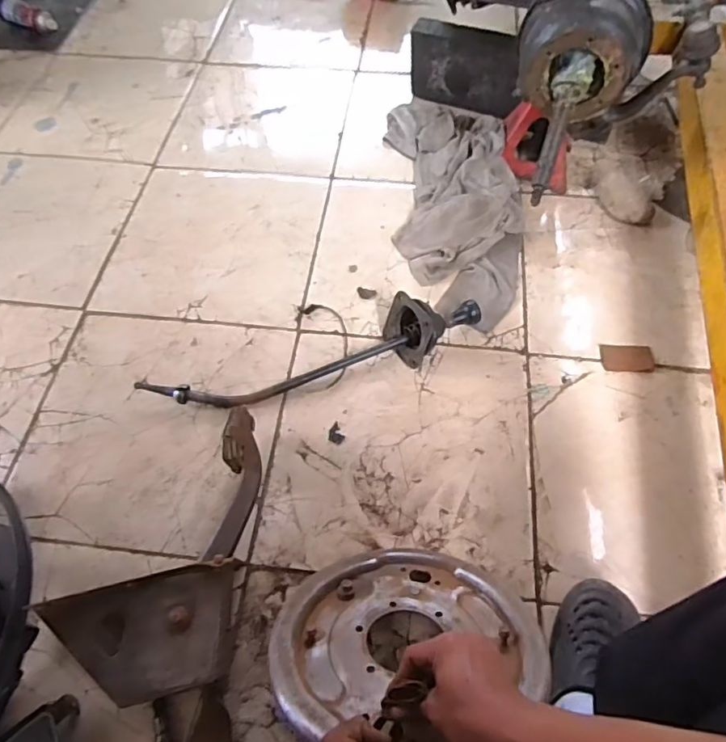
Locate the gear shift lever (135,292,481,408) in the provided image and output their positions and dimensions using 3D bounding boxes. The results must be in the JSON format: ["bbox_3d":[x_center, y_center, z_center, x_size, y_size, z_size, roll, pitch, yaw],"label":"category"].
[{"bbox_3d":[-0.075,-0.030,0.877,0.590,0.092,0.111,-15,64,-9],"label":"gear shift lever"}]

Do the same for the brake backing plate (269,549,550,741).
[{"bbox_3d":[0.048,0.296,0.584,0.287,0.292,0.022,1,106,9],"label":"brake backing plate"}]

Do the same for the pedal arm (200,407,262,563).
[{"bbox_3d":[-0.176,0.155,0.736,0.051,0.062,0.211,4,61,4],"label":"pedal arm"}]

